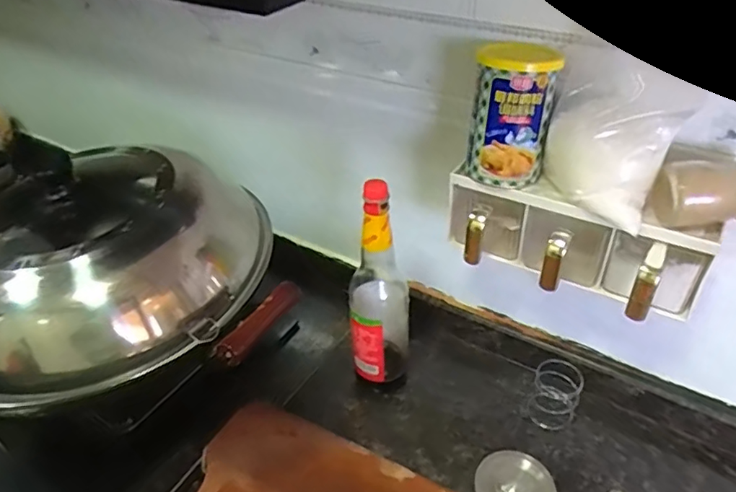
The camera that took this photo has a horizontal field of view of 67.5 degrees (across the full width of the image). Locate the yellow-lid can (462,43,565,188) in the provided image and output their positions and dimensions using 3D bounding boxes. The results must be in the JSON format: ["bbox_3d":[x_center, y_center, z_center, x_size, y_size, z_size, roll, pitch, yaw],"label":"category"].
[{"bbox_3d":[0.133,-0.124,0.513,0.069,0.111,0.072,9,40,14],"label":"yellow-lid can"}]

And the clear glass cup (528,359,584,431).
[{"bbox_3d":[0.224,0.176,0.658,0.053,0.061,0.061,19,43,25],"label":"clear glass cup"}]

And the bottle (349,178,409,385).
[{"bbox_3d":[0.013,0.062,0.625,0.063,0.283,0.055,0,39,2],"label":"bottle"}]

